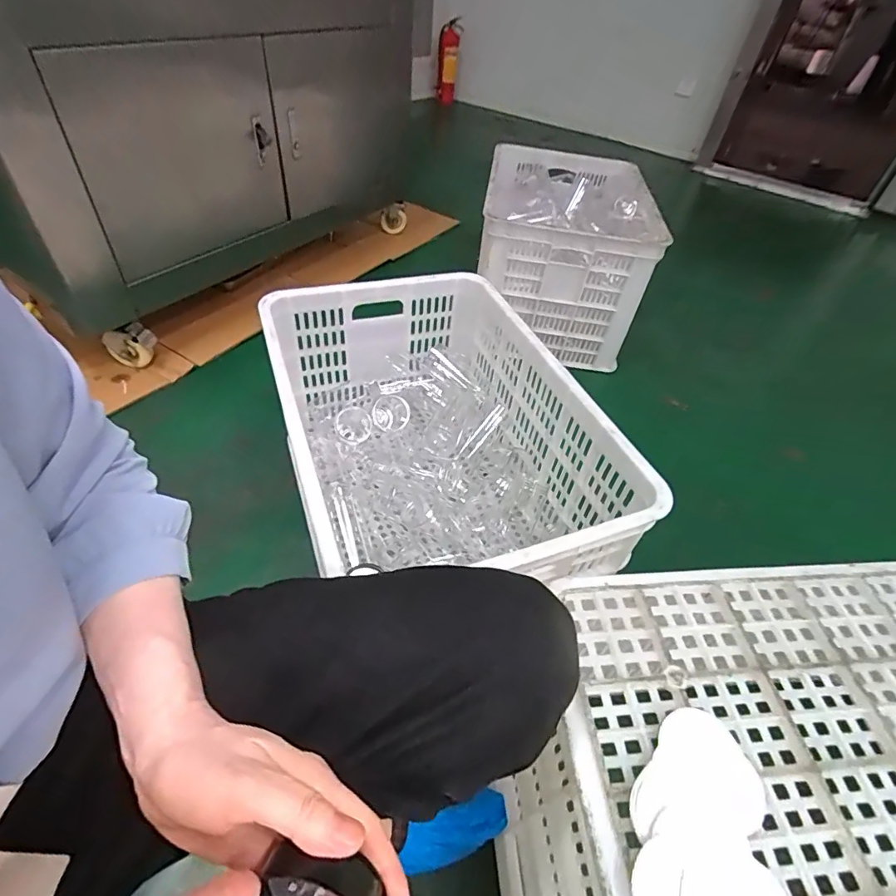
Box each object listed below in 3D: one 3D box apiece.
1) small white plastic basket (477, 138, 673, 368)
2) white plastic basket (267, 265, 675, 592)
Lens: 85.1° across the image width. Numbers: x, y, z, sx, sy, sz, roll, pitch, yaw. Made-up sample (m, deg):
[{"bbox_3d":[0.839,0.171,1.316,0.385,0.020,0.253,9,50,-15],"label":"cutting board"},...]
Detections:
[{"bbox_3d":[0.296,-0.541,1.348,0.403,0.349,0.501,9,45,1],"label":"small white plastic basket"},{"bbox_3d":[-0.026,0.014,0.829,0.406,0.339,0.628,-15,50,-21],"label":"white plastic basket"}]

